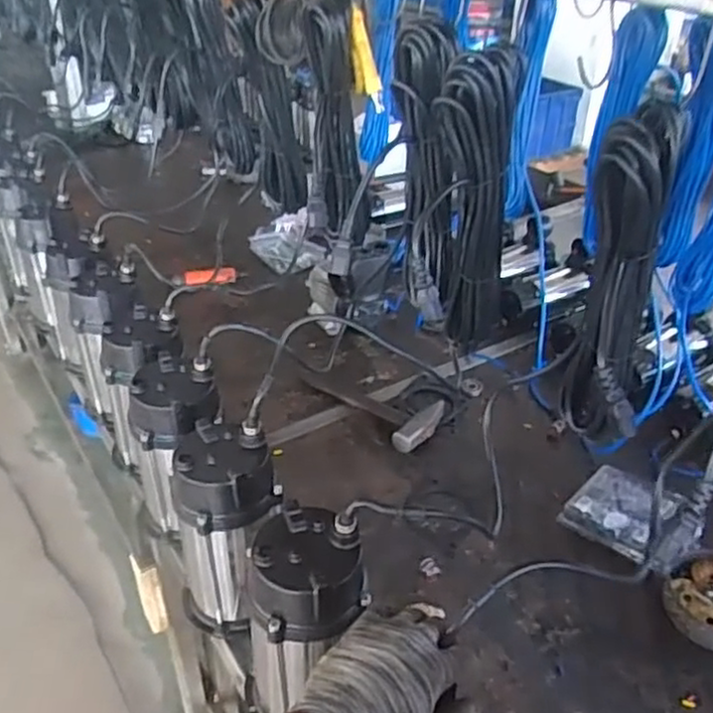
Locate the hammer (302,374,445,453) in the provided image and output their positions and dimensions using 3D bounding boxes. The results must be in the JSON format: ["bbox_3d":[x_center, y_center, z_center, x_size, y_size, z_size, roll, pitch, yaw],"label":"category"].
[{"bbox_3d":[0.019,0.078,1.280,0.269,0.031,0.124,23,40,28],"label":"hammer"}]

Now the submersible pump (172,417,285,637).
[{"bbox_3d":[-0.156,0.220,0.864,0.127,0.250,0.147,-5,35,-8],"label":"submersible pump"}]

